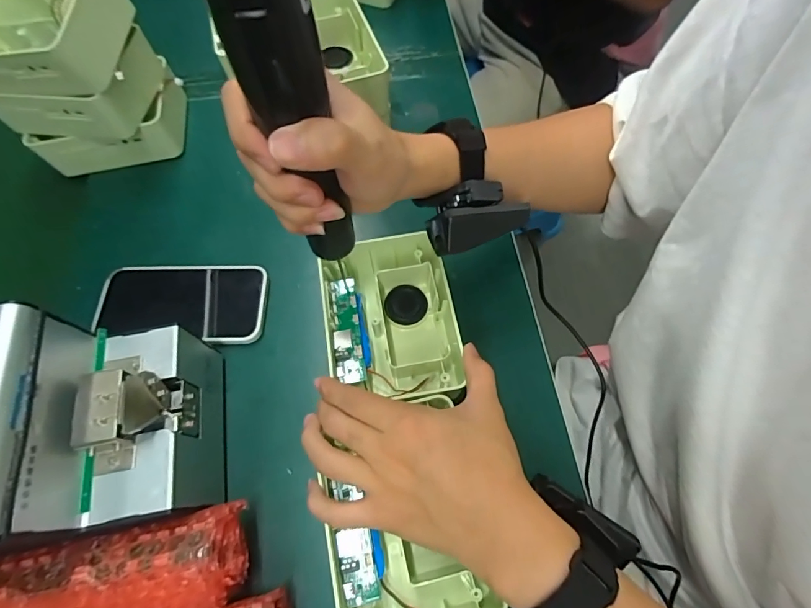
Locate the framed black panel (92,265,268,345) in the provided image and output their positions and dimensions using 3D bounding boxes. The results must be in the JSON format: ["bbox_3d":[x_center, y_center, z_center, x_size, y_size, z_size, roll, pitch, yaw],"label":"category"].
[{"bbox_3d":[-0.206,0.001,0.392,0.151,0.012,0.076,-3,66,3],"label":"framed black panel"}]

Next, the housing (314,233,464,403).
[{"bbox_3d":[-0.012,0.008,0.366,0.109,0.047,0.145,-8,66,-2],"label":"housing"}]

